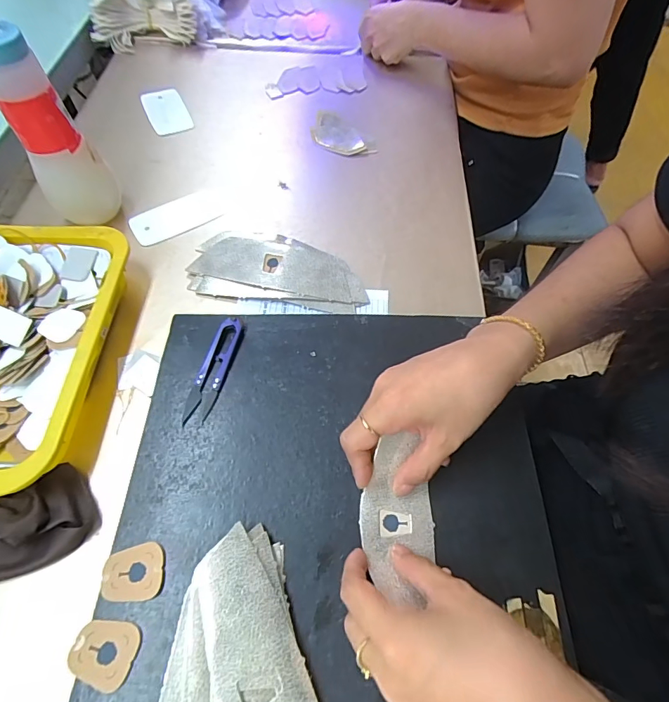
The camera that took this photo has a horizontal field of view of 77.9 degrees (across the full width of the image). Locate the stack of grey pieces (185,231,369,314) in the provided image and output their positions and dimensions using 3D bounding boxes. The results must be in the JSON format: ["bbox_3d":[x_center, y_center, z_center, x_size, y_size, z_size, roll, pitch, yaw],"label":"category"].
[{"bbox_3d":[-0.058,-0.088,0.431,0.179,0.019,0.086,6,60,2],"label":"stack of grey pieces"}]

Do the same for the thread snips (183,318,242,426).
[{"bbox_3d":[-0.103,0.013,0.349,0.023,0.011,0.096,11,60,4],"label":"thread snips"}]

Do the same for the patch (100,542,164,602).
[{"bbox_3d":[-0.133,0.146,0.274,0.037,0.004,0.033,-4,60,-4],"label":"patch"}]

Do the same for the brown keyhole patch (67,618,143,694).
[{"bbox_3d":[-0.141,0.183,0.252,0.038,0.004,0.033,13,60,6],"label":"brown keyhole patch"}]

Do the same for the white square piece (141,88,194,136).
[{"bbox_3d":[-0.234,-0.334,0.577,0.052,0.007,0.098,-22,63,-14],"label":"white square piece"}]

